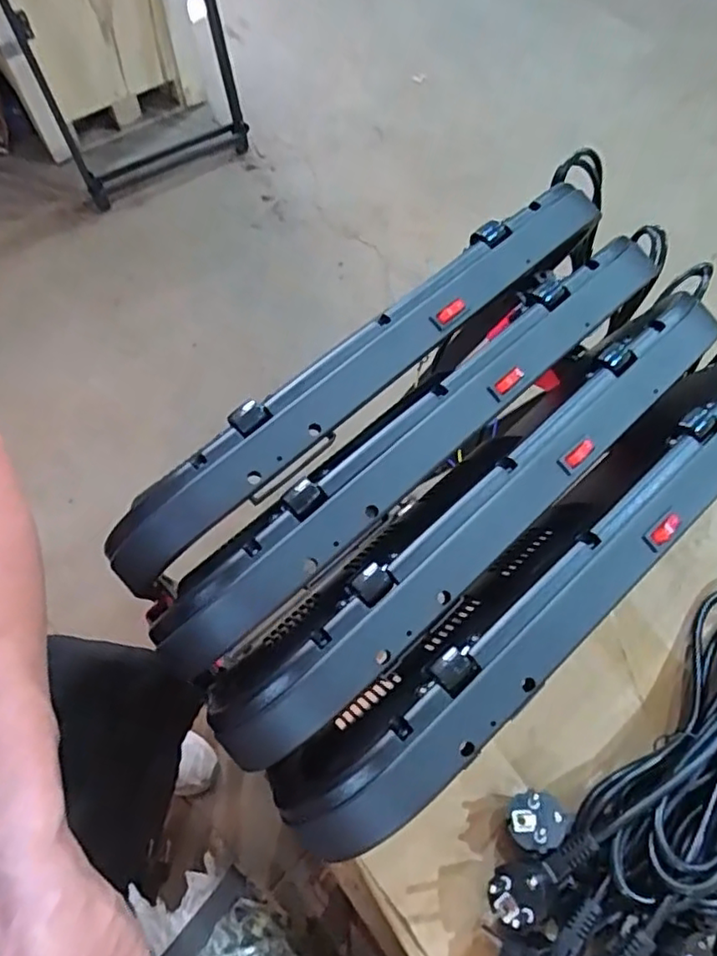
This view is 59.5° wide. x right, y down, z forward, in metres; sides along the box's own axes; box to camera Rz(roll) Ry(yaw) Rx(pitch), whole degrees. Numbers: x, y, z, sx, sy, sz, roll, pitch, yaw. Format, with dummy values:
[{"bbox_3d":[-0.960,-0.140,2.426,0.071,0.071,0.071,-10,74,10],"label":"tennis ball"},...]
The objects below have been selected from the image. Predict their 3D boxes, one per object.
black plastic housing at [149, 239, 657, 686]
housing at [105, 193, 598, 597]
[{"bbox_3d":[0.047,-0.028,0.434,0.440,0.061,0.066,-40,74,-16],"label":"black plastic housing"},{"bbox_3d":[0.008,-0.075,0.452,0.447,0.066,0.059,-37,73,-16],"label":"housing"}]

